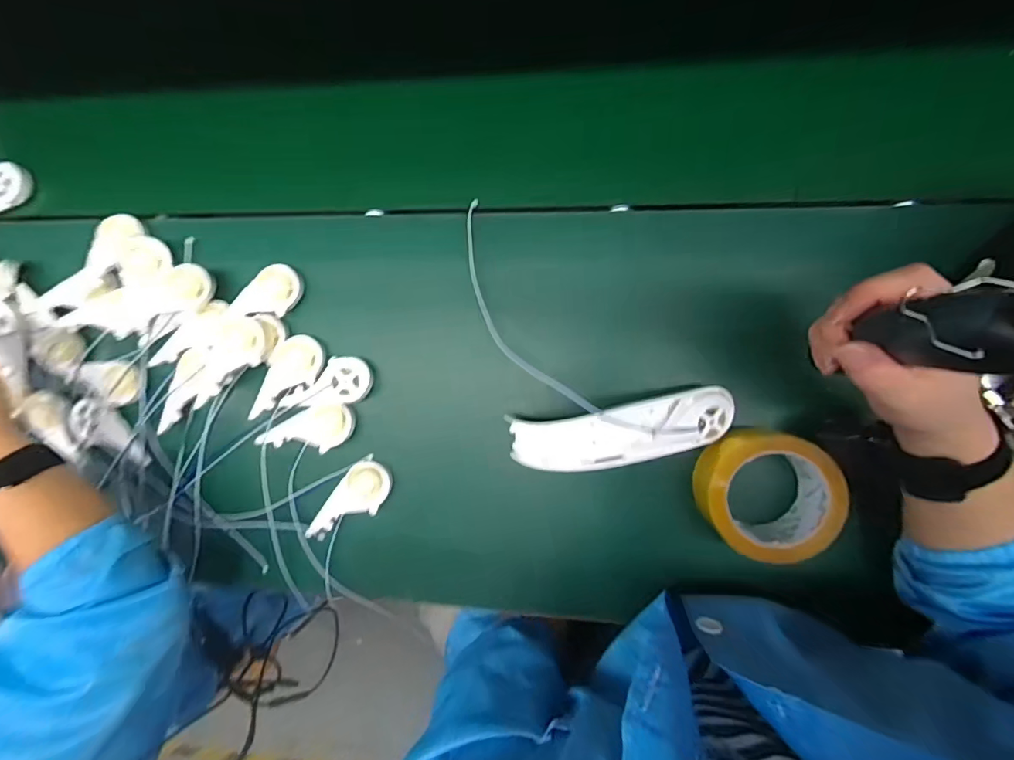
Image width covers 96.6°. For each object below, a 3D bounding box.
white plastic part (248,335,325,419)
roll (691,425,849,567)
[{"bbox_3d":[-0.223,-0.001,0.454,0.048,0.007,0.094,39,82,4],"label":"white plastic part"},{"bbox_3d":[0.220,0.096,0.385,0.100,0.053,0.099,0,92,7],"label":"roll"}]

